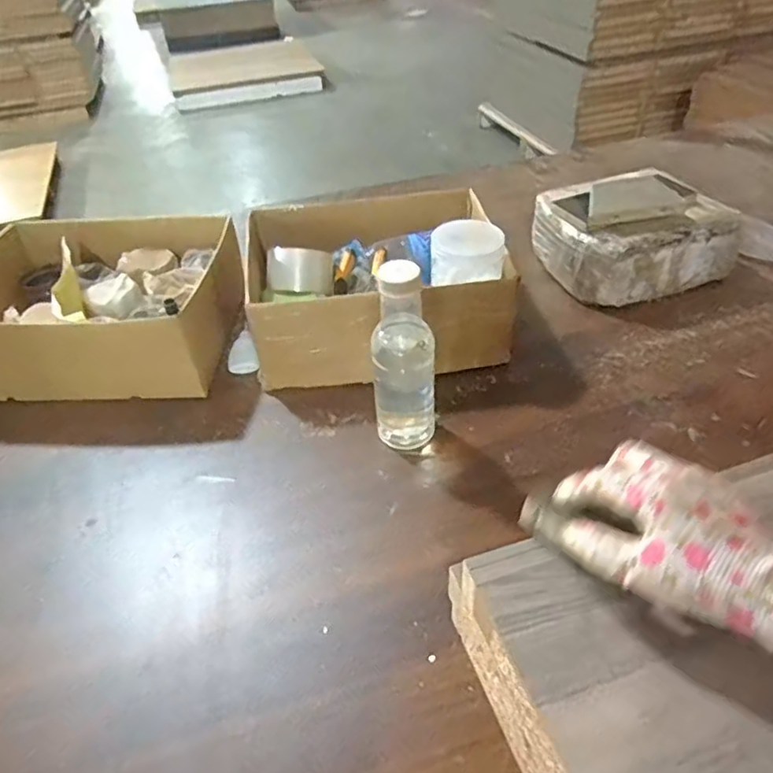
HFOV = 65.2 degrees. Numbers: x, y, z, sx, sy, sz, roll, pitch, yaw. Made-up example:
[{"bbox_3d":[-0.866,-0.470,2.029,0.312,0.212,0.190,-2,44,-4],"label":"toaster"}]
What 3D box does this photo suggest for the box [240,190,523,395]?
[{"bbox_3d":[-0.014,-0.140,0.795,0.311,0.165,0.255,-7,41,-2],"label":"box"}]

